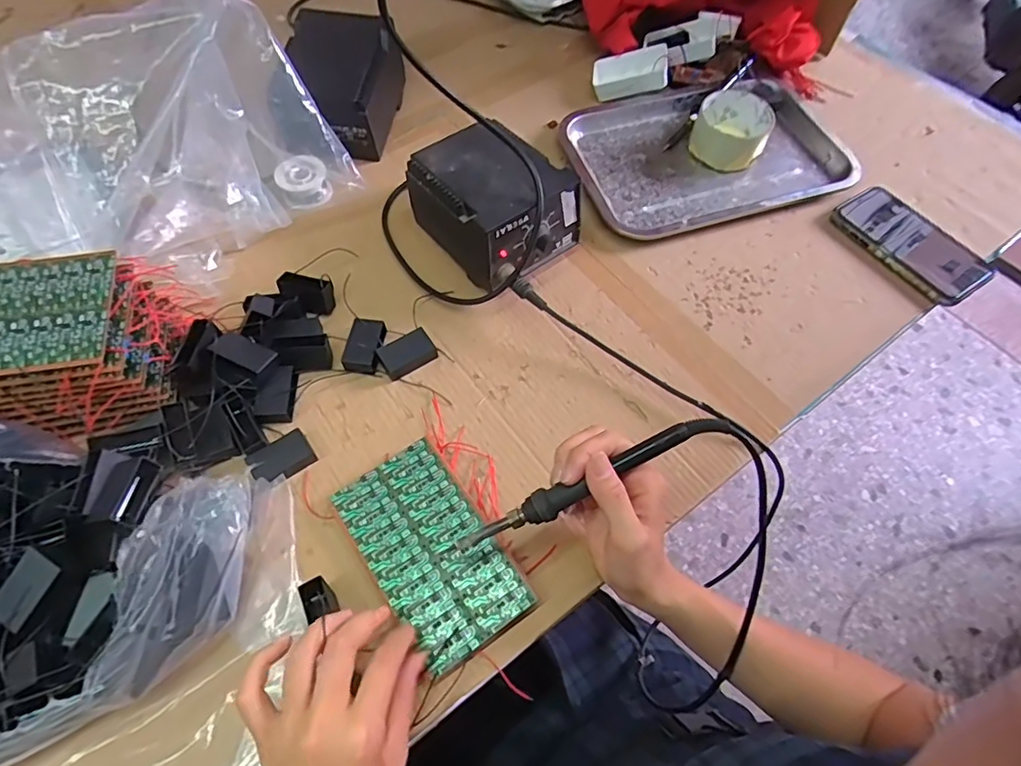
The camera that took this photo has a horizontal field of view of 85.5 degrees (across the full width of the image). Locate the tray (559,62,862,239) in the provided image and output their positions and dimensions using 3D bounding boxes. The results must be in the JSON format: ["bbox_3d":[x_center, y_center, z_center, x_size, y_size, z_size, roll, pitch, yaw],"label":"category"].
[{"bbox_3d":[0.231,-0.277,0.644,0.307,0.024,0.220,-16,64,-10],"label":"tray"}]

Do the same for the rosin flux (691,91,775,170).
[{"bbox_3d":[0.253,-0.289,0.635,0.082,0.046,0.085,26,64,11],"label":"rosin flux"}]

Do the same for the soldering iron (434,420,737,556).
[{"bbox_3d":[0.045,0.071,0.371,0.208,0.015,0.019,-29,65,7],"label":"soldering iron"}]

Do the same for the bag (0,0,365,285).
[{"bbox_3d":[-0.328,-0.219,0.510,0.295,0.176,0.183,-33,68,-18],"label":"bag"}]

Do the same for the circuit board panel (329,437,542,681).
[{"bbox_3d":[-0.061,0.125,0.421,0.089,0.008,0.159,-32,68,-17],"label":"circuit board panel"}]

